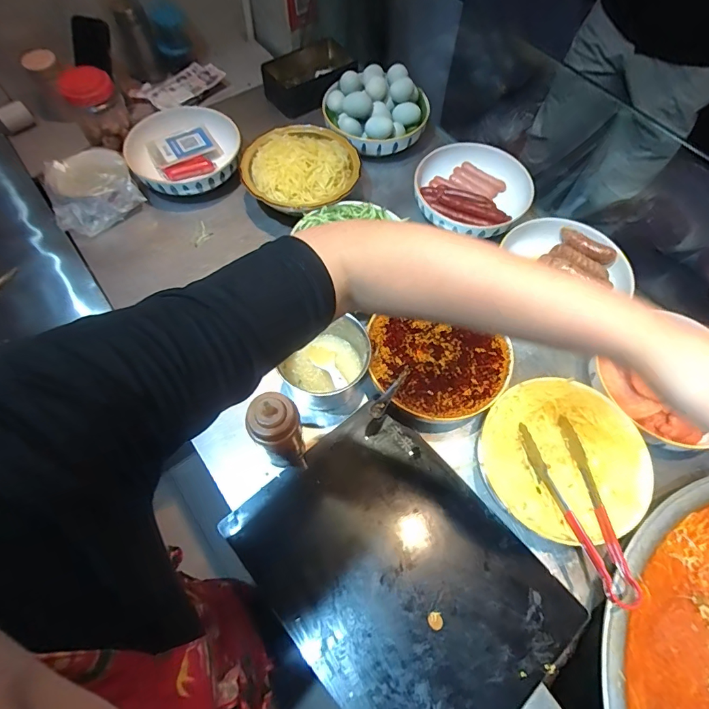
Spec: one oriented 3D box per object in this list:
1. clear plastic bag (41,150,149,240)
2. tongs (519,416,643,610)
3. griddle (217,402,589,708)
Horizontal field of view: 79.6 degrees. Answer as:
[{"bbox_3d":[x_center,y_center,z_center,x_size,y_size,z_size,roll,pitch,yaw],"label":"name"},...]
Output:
[{"bbox_3d":[-0.506,-0.315,0.817,0.162,0.058,0.140,-37,72,-18],"label":"clear plastic bag"},{"bbox_3d":[0.296,0.200,0.559,0.073,0.042,0.234,-10,66,-7],"label":"tongs"},{"bbox_3d":[0.054,0.289,0.561,0.286,0.032,0.393,-39,72,-19],"label":"griddle"}]

